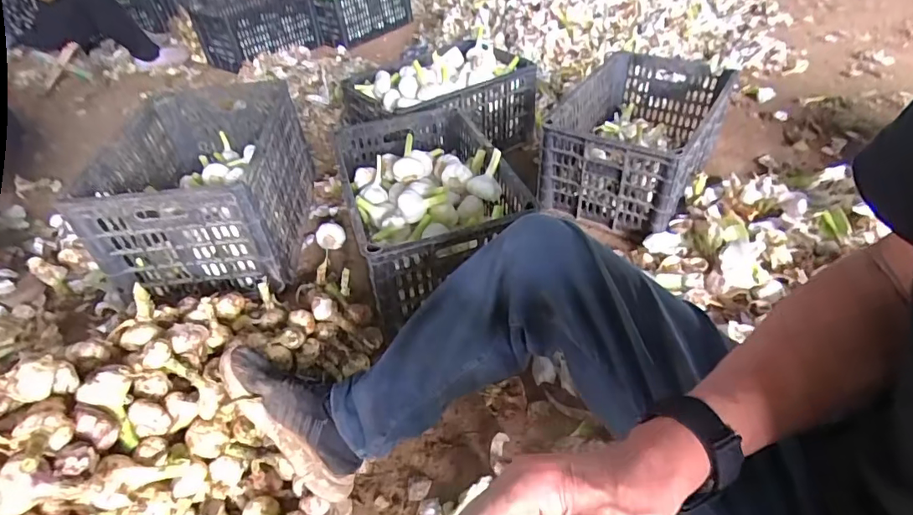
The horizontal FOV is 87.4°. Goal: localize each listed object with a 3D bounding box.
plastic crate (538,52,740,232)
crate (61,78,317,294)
[{"bbox_3d":[0.435,-0.300,1.146,0.298,0.204,0.477,21,48,27],"label":"plastic crate"},{"bbox_3d":[-0.536,-0.172,1.056,0.329,0.244,0.470,-6,41,0],"label":"crate"}]

